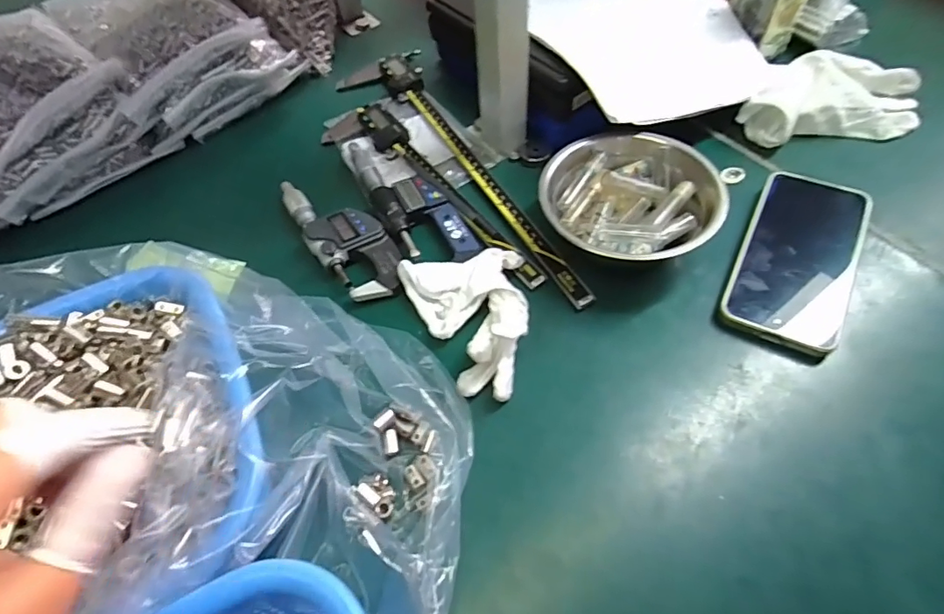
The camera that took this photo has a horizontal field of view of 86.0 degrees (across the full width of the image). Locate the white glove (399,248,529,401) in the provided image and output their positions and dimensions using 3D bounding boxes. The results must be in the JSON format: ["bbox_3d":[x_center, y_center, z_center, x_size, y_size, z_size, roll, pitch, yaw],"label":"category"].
[{"bbox_3d":[-0.004,0.009,0.352,0.087,0.021,0.110,-6,55,1],"label":"white glove"}]

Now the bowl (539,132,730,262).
[{"bbox_3d":[0.117,-0.075,0.381,0.127,0.048,0.118,-3,55,4],"label":"bowl"}]

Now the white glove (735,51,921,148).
[{"bbox_3d":[0.319,-0.181,0.444,0.161,0.046,0.070,-7,55,0],"label":"white glove"}]

